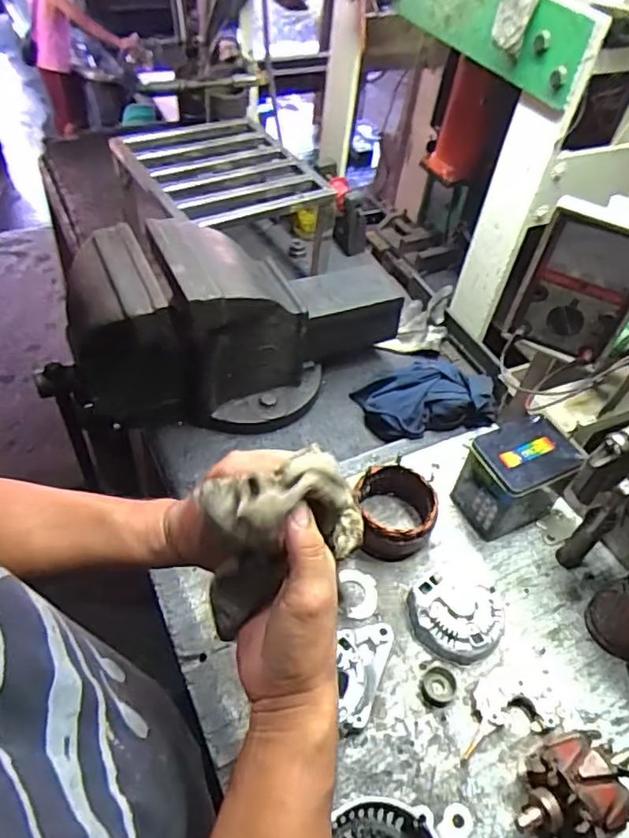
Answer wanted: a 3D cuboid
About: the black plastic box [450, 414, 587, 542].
[{"bbox_3d":[0.274,0.079,0.797,0.136,0.127,0.100,-21,55,-22],"label":"black plastic box"}]

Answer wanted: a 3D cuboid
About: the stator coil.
[{"bbox_3d":[0.103,0.129,0.780,0.104,0.073,0.111,3,49,-3],"label":"stator coil"}]

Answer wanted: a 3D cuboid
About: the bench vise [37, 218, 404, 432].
[{"bbox_3d":[-0.116,-0.147,0.870,0.548,0.245,0.190,-15,53,-18],"label":"bench vise"}]

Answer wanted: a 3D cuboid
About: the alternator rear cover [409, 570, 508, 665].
[{"bbox_3d":[0.172,0.240,0.711,0.116,0.038,0.107,15,50,7],"label":"alternator rear cover"}]

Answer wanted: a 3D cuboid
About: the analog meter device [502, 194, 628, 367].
[{"bbox_3d":[0.302,-0.149,0.651,0.128,0.179,0.033,23,51,13],"label":"analog meter device"}]

